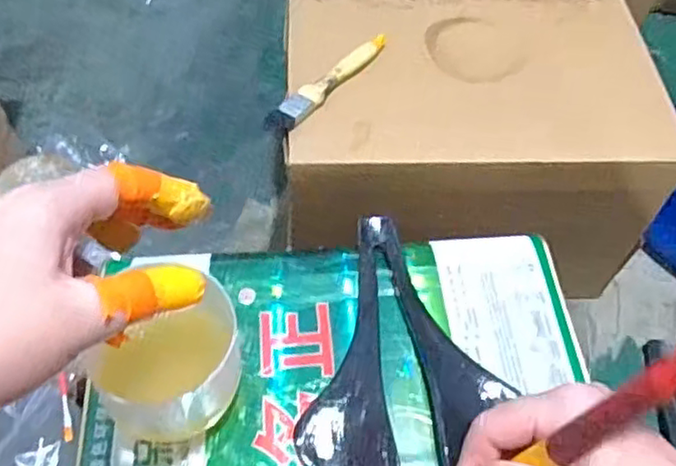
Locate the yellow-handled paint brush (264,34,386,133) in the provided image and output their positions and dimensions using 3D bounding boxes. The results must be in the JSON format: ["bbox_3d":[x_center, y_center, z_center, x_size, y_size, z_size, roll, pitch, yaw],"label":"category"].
[{"bbox_3d":[-0.008,-0.140,0.606,0.023,0.012,0.161,34,61,19],"label":"yellow-handled paint brush"}]

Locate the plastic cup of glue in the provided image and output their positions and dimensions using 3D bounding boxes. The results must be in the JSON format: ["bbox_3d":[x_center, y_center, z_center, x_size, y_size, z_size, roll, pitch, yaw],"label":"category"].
[{"bbox_3d":[-0.113,0.080,0.444,0.103,0.041,0.100,1,56,-2],"label":"plastic cup of glue"}]

